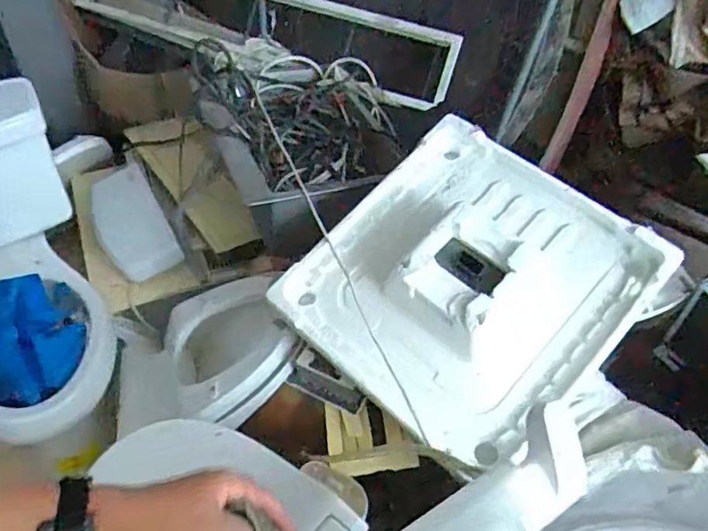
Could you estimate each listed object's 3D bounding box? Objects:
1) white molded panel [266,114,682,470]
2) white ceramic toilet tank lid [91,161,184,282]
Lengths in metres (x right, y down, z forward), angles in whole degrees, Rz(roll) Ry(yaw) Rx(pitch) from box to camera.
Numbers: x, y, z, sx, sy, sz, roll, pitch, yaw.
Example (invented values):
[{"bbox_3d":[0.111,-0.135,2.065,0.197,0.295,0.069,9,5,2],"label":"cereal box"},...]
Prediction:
[{"bbox_3d":[0.228,0.014,1.172,0.580,0.125,0.617,39,76,24],"label":"white molded panel"},{"bbox_3d":[-0.651,-0.123,1.672,0.196,0.033,0.368,-34,74,5],"label":"white ceramic toilet tank lid"}]

